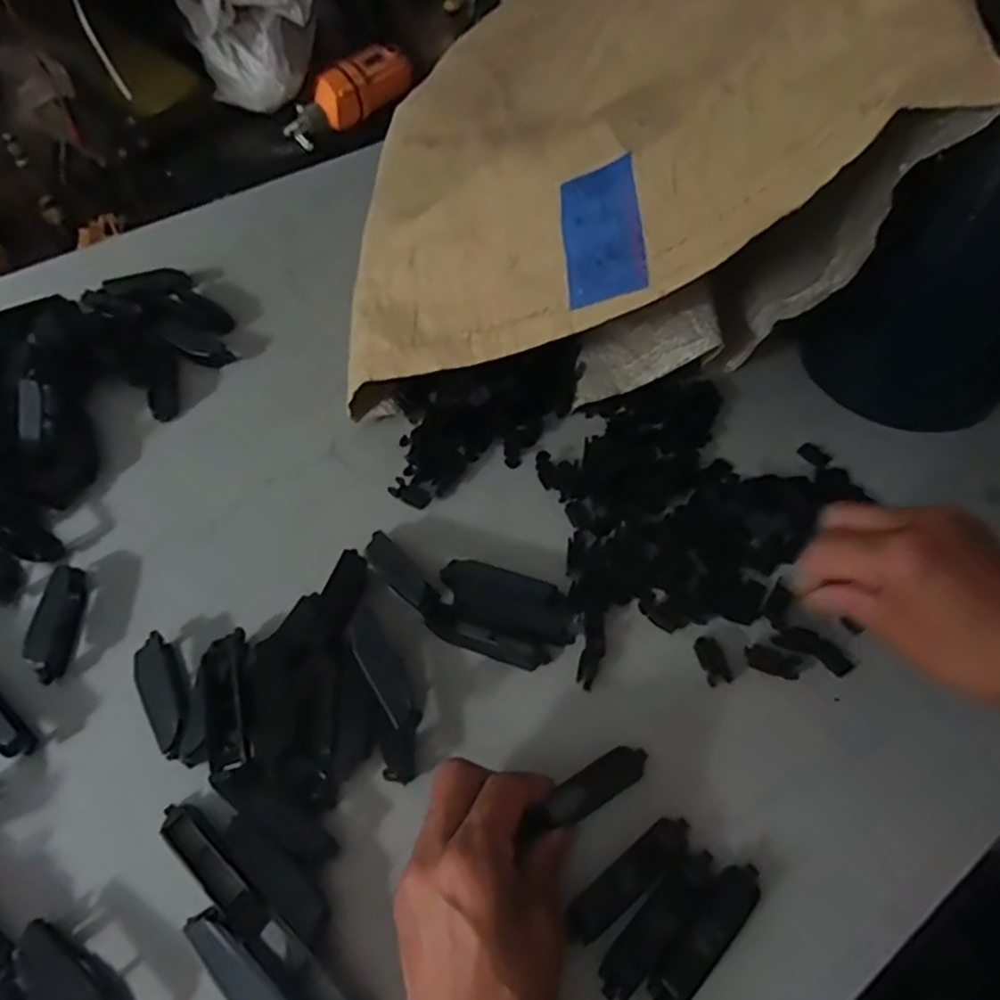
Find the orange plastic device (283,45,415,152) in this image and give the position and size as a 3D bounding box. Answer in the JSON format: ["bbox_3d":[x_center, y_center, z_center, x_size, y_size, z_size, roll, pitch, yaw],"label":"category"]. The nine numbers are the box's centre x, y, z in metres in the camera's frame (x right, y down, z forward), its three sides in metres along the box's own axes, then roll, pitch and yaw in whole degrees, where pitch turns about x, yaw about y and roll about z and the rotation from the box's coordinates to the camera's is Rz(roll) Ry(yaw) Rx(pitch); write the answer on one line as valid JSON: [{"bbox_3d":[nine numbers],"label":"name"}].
[{"bbox_3d":[-0.350,-0.939,1.564,0.326,0.115,0.087,-37,62,-23],"label":"orange plastic device"}]

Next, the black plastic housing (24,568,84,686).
[{"bbox_3d":[-0.262,0.071,0.397,0.013,0.024,0.072,-7,55,-4],"label":"black plastic housing"}]

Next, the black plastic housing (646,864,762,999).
[{"bbox_3d":[0.095,0.199,0.305,0.019,0.013,0.075,39,64,24],"label":"black plastic housing"}]

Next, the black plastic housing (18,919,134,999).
[{"bbox_3d":[-0.186,0.215,0.294,0.068,0.018,0.024,34,62,22],"label":"black plastic housing"}]

